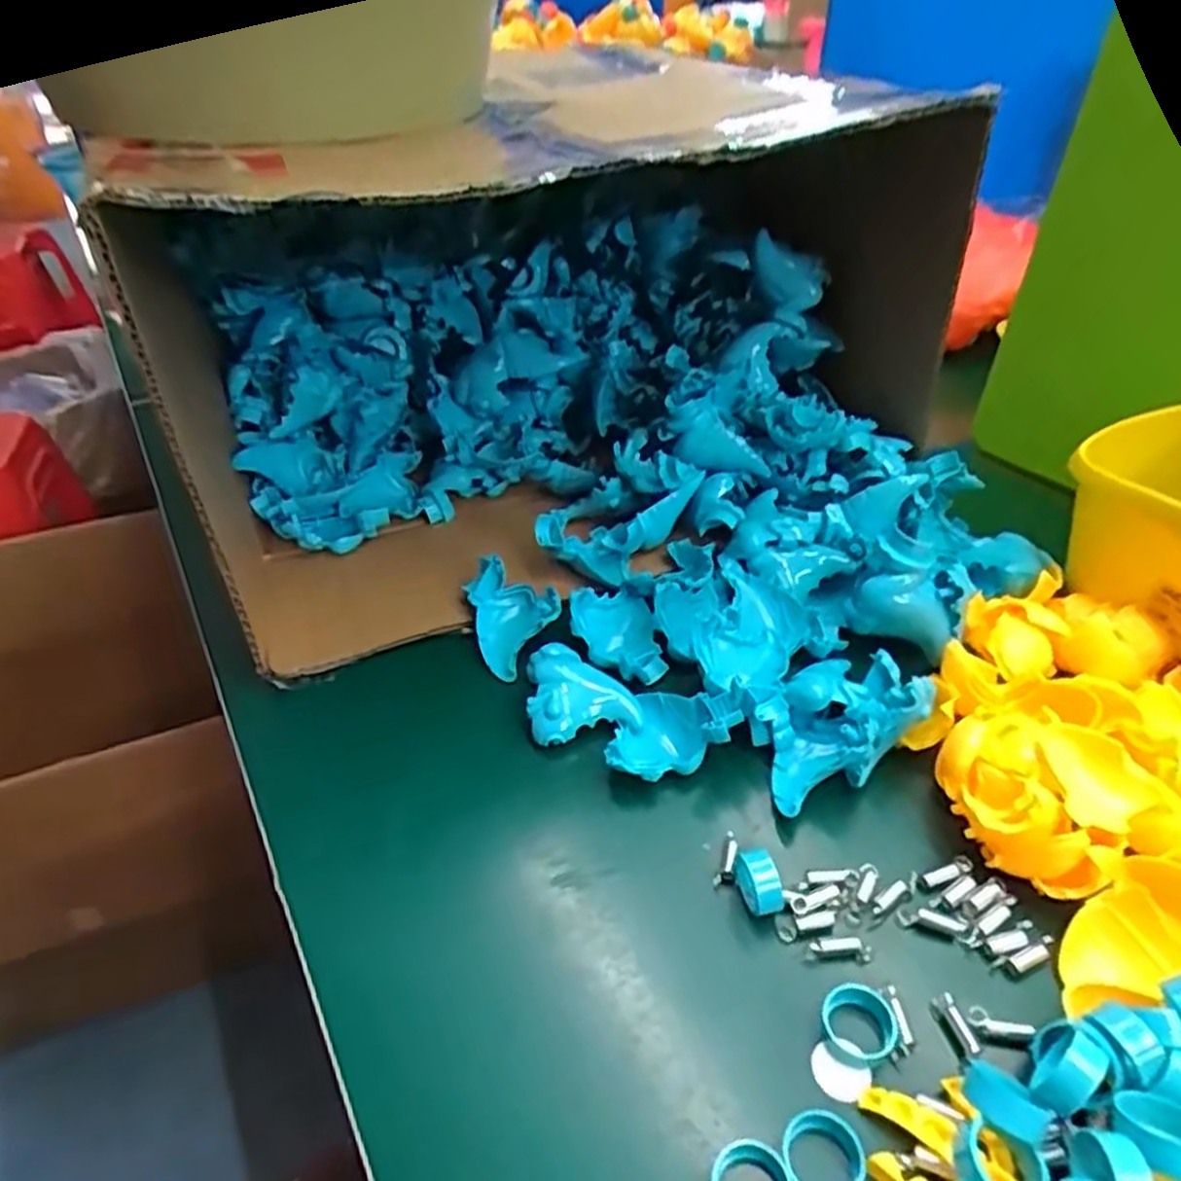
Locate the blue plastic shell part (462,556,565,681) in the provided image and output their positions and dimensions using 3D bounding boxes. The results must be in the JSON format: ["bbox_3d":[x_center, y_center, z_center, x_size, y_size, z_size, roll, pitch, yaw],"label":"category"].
[{"bbox_3d":[-0.044,0.011,0.452,0.048,0.034,0.063,-15,40,-14],"label":"blue plastic shell part"}]

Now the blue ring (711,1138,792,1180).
[{"bbox_3d":[0.052,0.195,0.251,0.025,0.016,0.026,-2,38,1],"label":"blue ring"}]

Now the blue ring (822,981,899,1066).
[{"bbox_3d":[0.099,0.161,0.287,0.024,0.013,0.025,-2,38,1],"label":"blue ring"}]

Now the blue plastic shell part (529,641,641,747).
[{"bbox_3d":[-0.006,0.051,0.410,0.055,0.021,0.053,-8,38,-6],"label":"blue plastic shell part"}]

